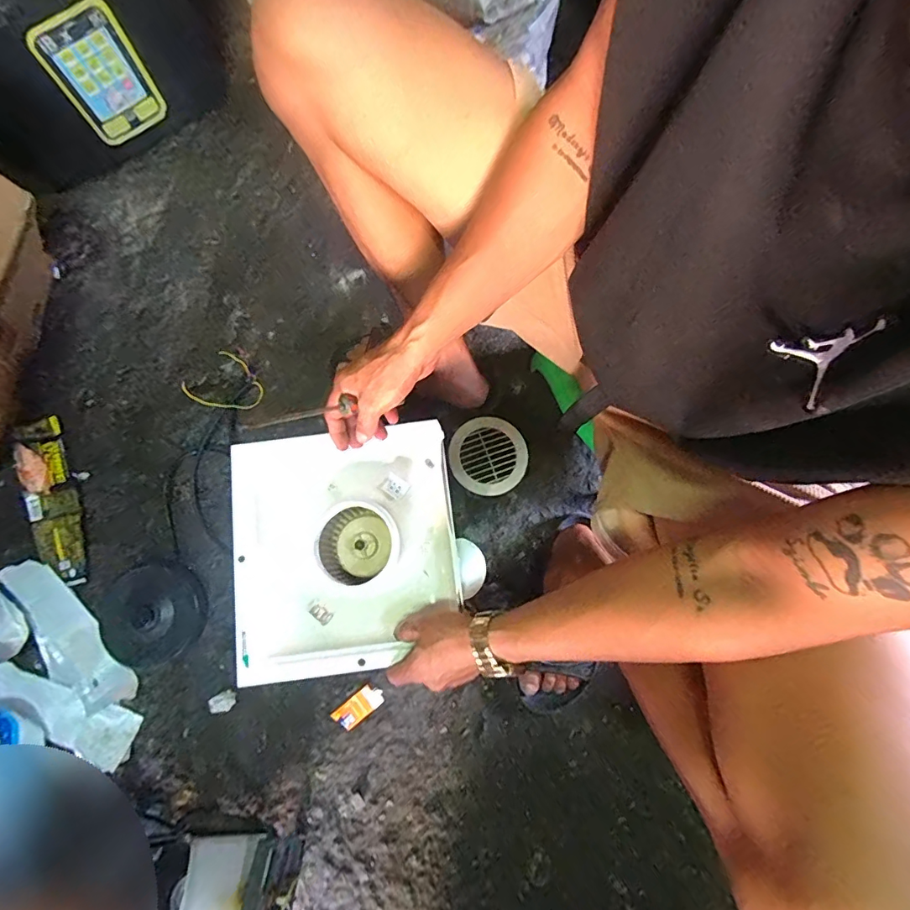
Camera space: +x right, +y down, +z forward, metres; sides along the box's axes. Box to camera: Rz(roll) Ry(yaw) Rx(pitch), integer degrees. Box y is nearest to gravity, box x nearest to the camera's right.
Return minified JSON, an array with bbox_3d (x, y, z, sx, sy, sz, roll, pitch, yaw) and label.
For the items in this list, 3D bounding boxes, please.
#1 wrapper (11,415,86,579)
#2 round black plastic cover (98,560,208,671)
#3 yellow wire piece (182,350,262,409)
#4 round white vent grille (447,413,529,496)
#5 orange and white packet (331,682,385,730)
[{"bbox_3d":[-0.613,0.059,0.717,0.059,0.026,0.251,-24,81,-5],"label":"wrapper"},{"bbox_3d":[-0.444,0.232,0.693,0.148,0.015,0.140,0,79,-1],"label":"round black plastic cover"},{"bbox_3d":[-0.370,-0.108,0.755,0.098,0.020,0.103,-40,82,-7],"label":"yellow wire piece"},{"bbox_3d":[0.052,0.001,0.735,0.119,0.025,0.117,-36,82,-7],"label":"round white vent grille"},{"bbox_3d":[-0.137,0.359,0.679,0.071,0.010,0.035,-38,82,-7],"label":"orange and white packet"}]

